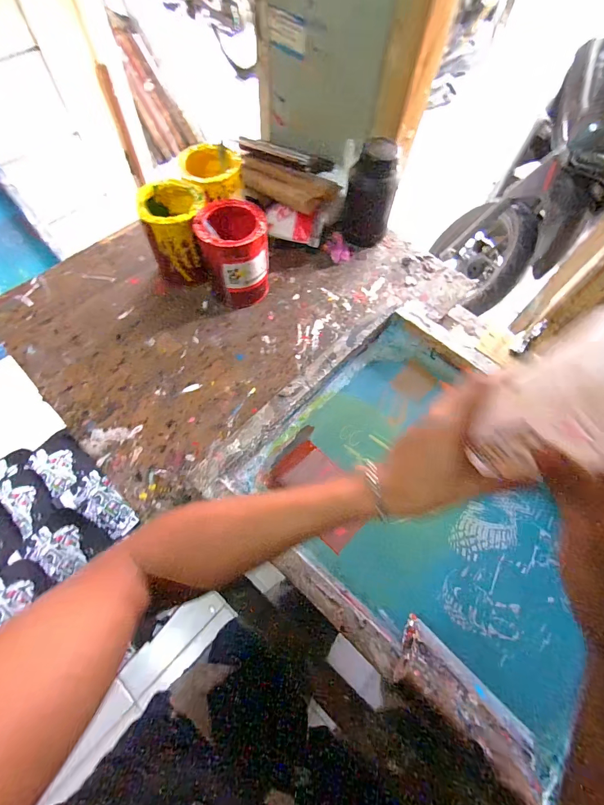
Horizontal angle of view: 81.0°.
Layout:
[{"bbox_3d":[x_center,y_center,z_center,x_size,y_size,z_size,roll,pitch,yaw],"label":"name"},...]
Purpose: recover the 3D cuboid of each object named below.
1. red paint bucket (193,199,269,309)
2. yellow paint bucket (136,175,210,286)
[{"bbox_3d":[-0.113,-0.250,0.611,0.107,0.141,0.110,1,63,-3],"label":"red paint bucket"},{"bbox_3d":[-0.218,-0.295,0.630,0.103,0.140,0.122,-10,64,-9],"label":"yellow paint bucket"}]

